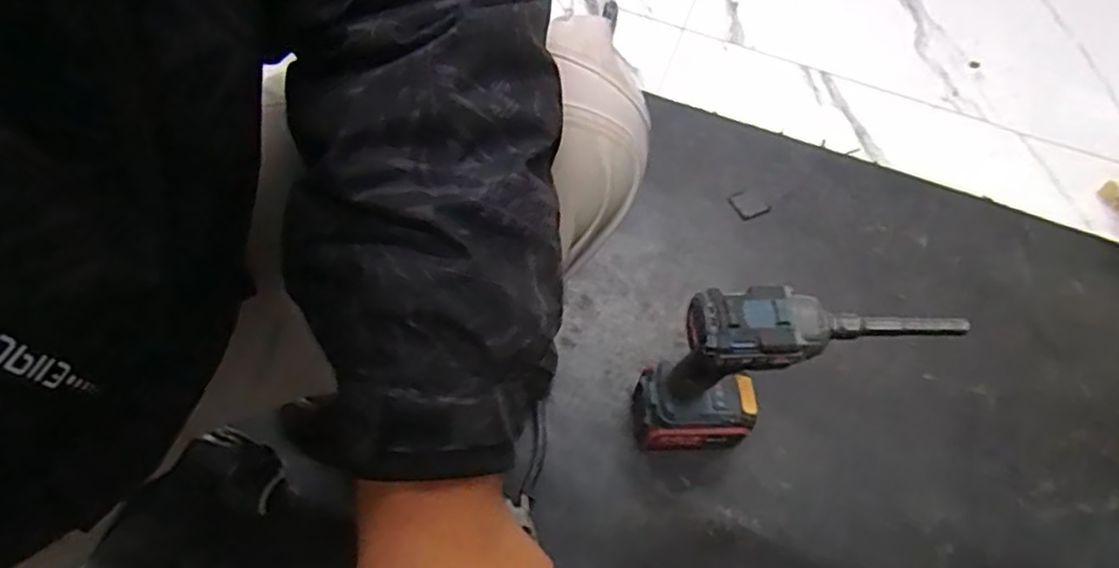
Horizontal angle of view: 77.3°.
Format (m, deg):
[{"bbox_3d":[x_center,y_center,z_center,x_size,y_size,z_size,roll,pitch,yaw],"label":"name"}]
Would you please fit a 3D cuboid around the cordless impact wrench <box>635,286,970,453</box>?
[{"bbox_3d":[0.219,0.087,0.704,0.256,0.264,0.074,-8,62,-9],"label":"cordless impact wrench"}]

